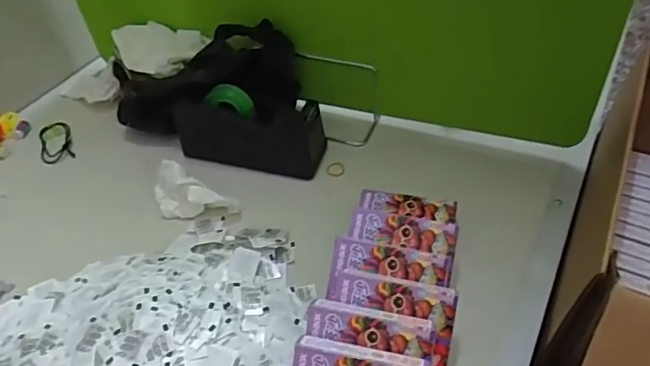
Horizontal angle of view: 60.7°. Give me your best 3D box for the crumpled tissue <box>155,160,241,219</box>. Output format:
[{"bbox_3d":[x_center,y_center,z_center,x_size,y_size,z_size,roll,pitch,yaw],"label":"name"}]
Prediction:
[{"bbox_3d":[-0.134,0.012,0.545,0.088,0.039,0.038,18,48,19],"label":"crumpled tissue"}]

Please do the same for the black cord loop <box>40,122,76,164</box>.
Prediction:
[{"bbox_3d":[-0.306,-0.047,0.633,0.034,0.010,0.061,-16,46,-14],"label":"black cord loop"}]

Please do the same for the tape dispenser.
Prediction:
[{"bbox_3d":[-0.079,-0.060,0.586,0.153,0.076,0.053,10,46,12],"label":"tape dispenser"}]

